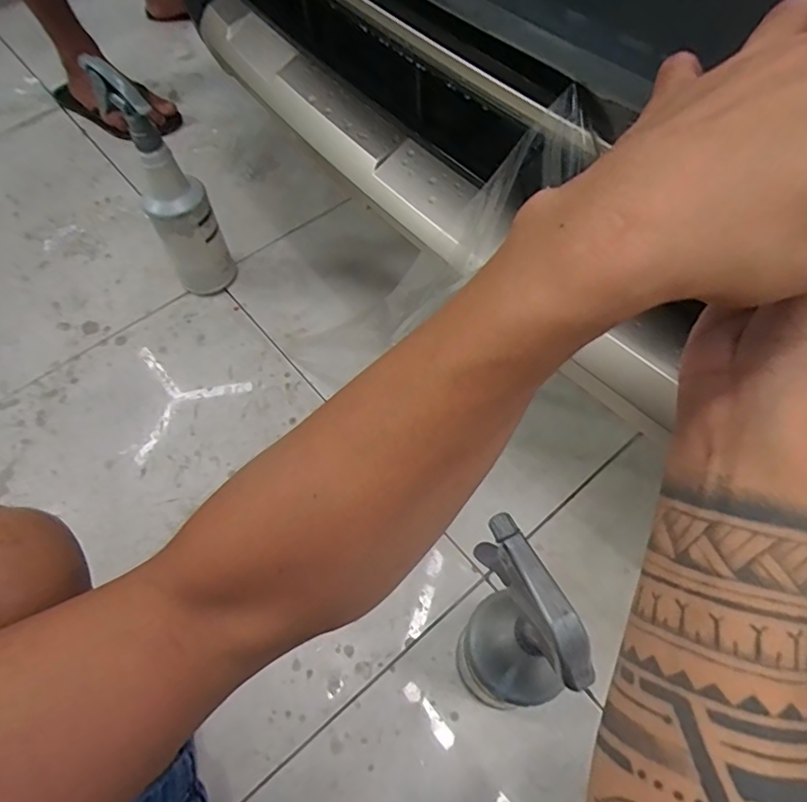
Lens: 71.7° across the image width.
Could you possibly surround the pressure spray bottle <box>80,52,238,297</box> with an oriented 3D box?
[{"bbox_3d":[-0.310,-0.280,0.761,0.086,0.313,0.099,-19,61,-11],"label":"pressure spray bottle"}]

